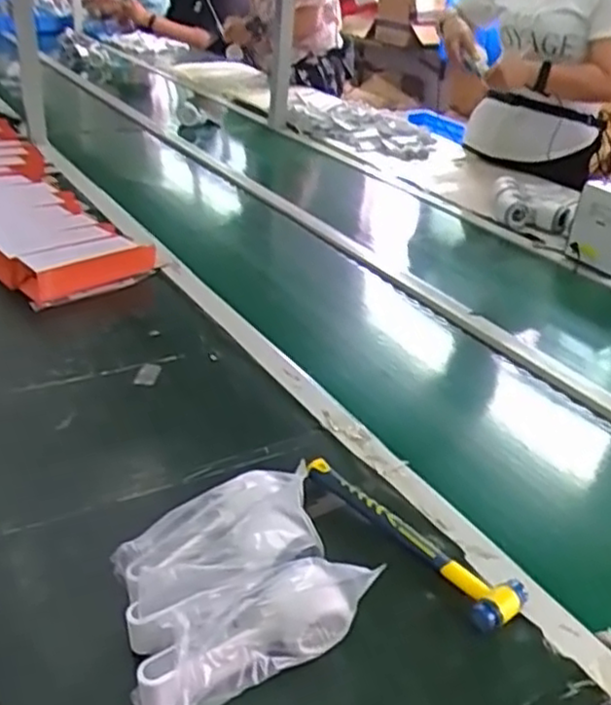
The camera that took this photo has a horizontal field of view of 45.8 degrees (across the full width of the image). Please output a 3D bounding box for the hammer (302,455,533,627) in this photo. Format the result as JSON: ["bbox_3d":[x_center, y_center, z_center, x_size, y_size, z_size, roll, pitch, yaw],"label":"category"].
[{"bbox_3d":[0.099,0.167,0.683,0.058,0.028,0.237,-19,37,-35],"label":"hammer"}]

